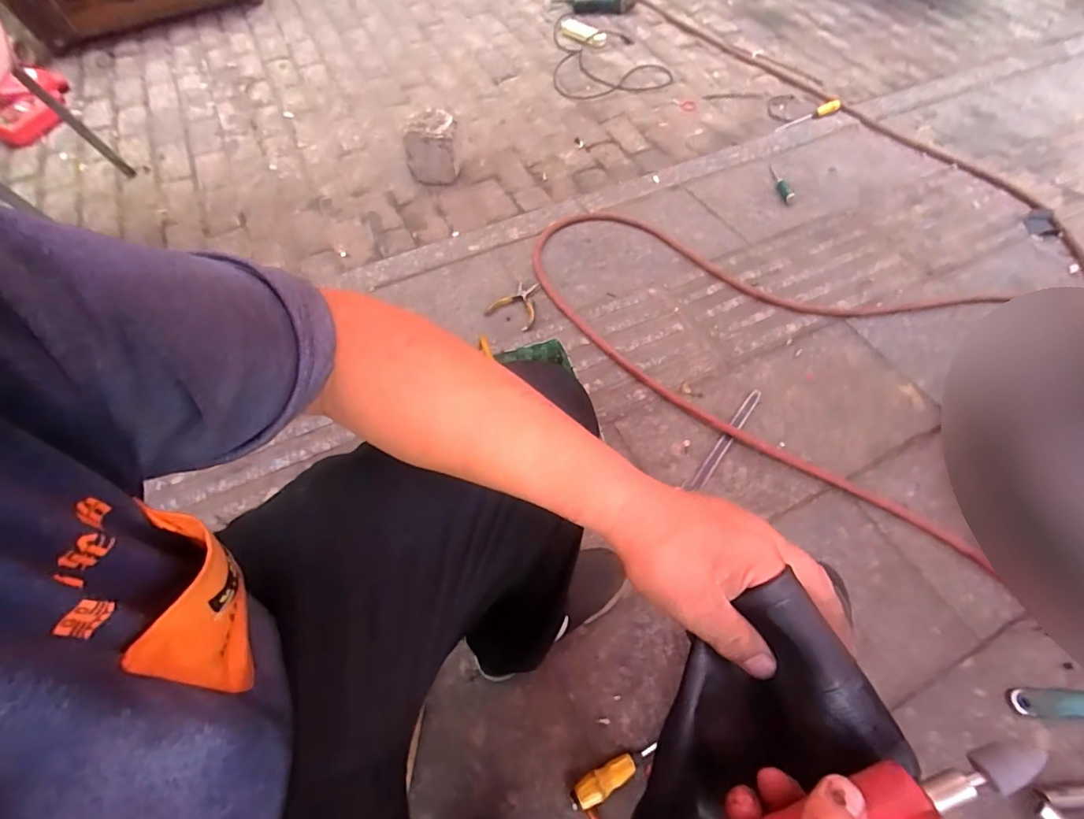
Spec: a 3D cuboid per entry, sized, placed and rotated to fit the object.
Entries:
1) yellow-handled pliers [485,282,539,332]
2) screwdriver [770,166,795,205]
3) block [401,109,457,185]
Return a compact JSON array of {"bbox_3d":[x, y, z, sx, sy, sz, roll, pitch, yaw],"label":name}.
[{"bbox_3d":[-0.054,-0.254,1.161,0.106,0.013,0.139,22,59,14],"label":"yellow-handled pliers"},{"bbox_3d":[0.691,-0.655,1.418,0.026,0.019,0.184,-3,57,-2],"label":"screwdriver"},{"bbox_3d":[-0.312,-0.741,1.405,0.147,0.149,0.116,-7,57,-4],"label":"block"}]

